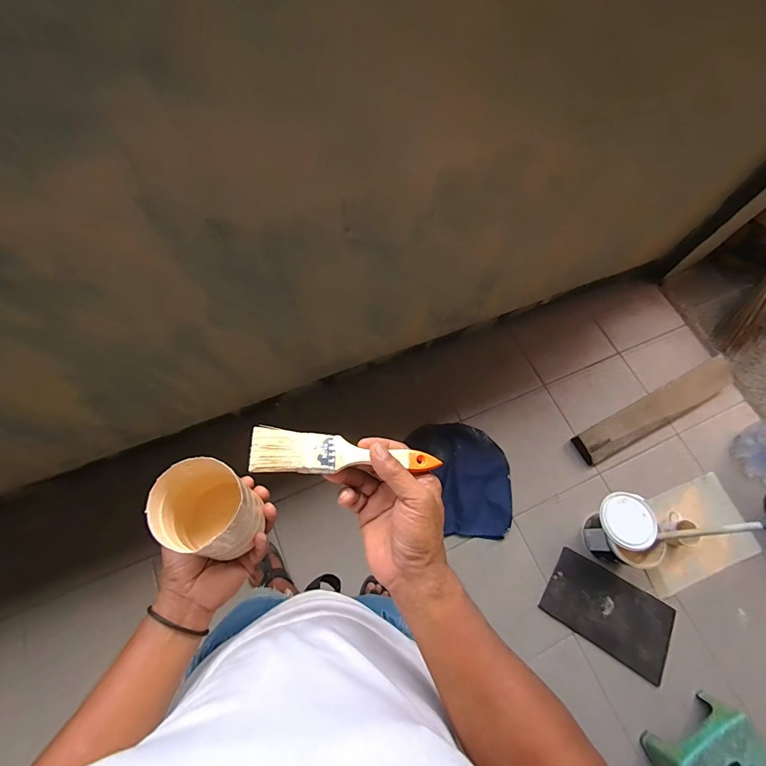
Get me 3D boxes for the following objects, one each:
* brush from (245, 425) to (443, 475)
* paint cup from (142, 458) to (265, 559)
[{"bbox_3d":[-0.032,0.068,0.373,0.175,0.012,0.039,7,68,-15],"label":"brush"},{"bbox_3d":[-0.179,0.140,0.420,0.085,0.121,0.075,27,72,12],"label":"paint cup"}]

